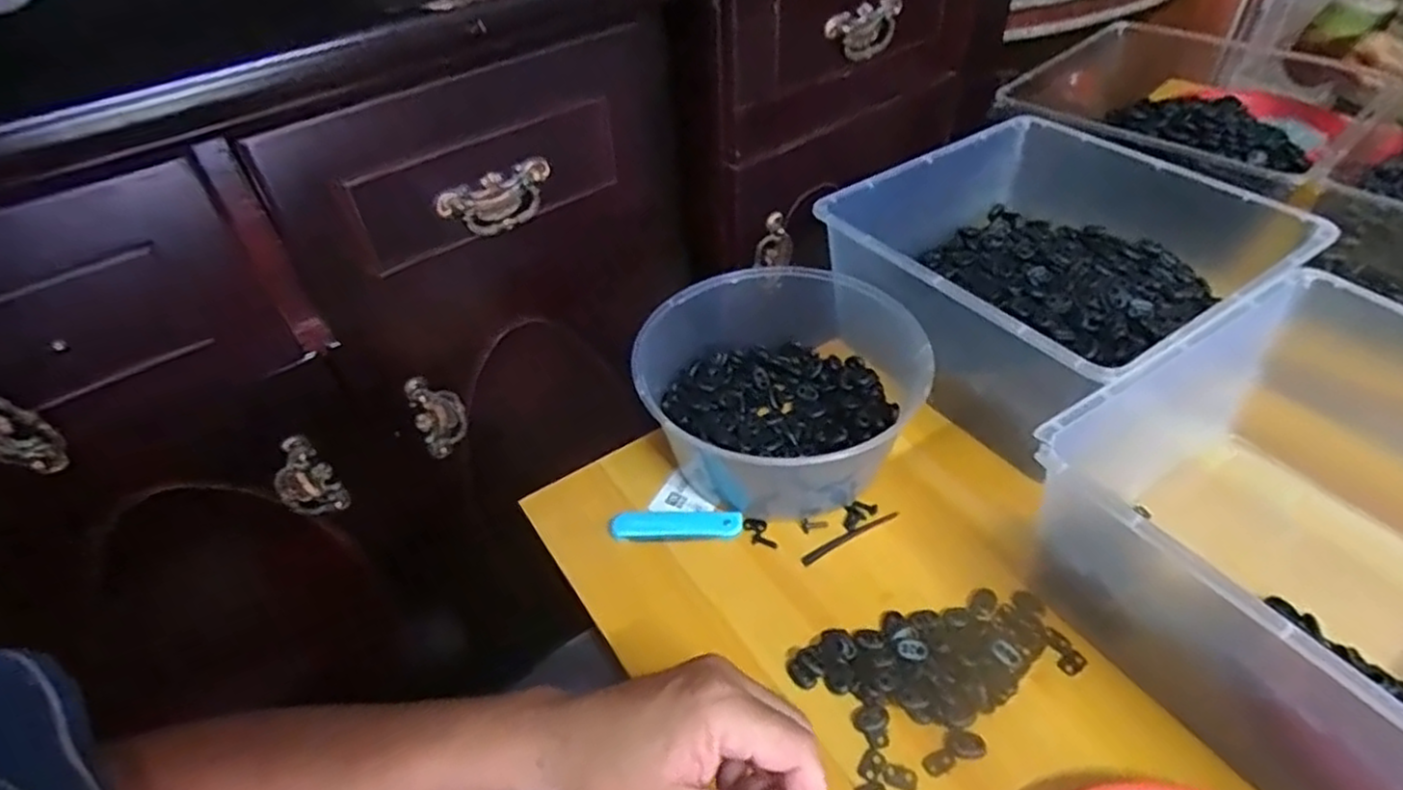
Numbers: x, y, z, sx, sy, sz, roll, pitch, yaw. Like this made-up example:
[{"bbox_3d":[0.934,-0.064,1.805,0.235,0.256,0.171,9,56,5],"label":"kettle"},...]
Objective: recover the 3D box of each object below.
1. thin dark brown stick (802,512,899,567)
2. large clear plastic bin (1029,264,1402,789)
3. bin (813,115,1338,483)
[{"bbox_3d":[0.114,0.108,0.562,0.086,0.004,0.009,-22,47,-18],"label":"thin dark brown stick"},{"bbox_3d":[0.399,0.104,0.444,0.291,0.148,0.294,-25,48,-21],"label":"large clear plastic bin"},{"bbox_3d":[0.312,-0.106,0.663,0.329,0.136,0.300,-29,49,-24],"label":"bin"}]

